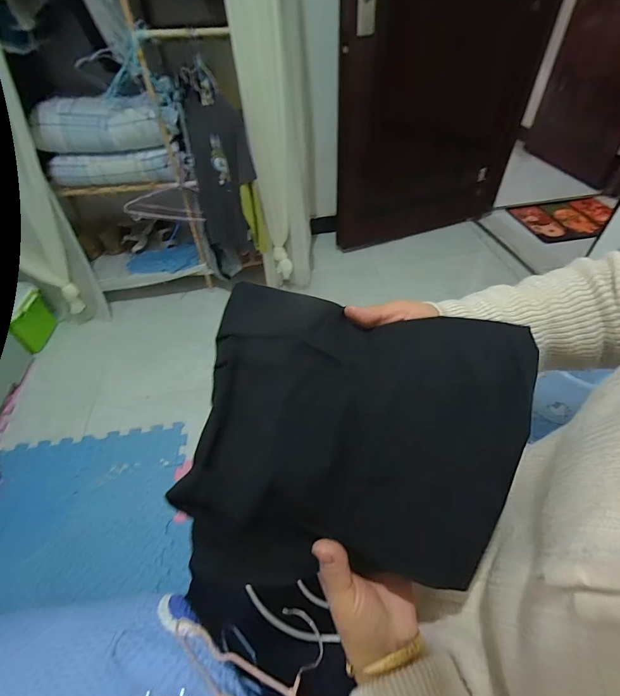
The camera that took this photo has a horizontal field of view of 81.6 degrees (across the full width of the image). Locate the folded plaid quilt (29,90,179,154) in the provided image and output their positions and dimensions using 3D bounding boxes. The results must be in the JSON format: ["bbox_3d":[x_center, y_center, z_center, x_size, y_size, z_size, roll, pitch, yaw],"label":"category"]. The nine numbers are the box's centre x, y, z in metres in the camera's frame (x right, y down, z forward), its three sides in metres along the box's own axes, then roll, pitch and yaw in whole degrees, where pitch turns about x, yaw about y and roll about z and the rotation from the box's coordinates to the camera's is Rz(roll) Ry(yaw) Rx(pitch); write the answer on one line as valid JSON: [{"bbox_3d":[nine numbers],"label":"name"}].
[{"bbox_3d":[-0.637,-0.701,1.129,0.412,0.133,0.133,-1,47,3],"label":"folded plaid quilt"}]

